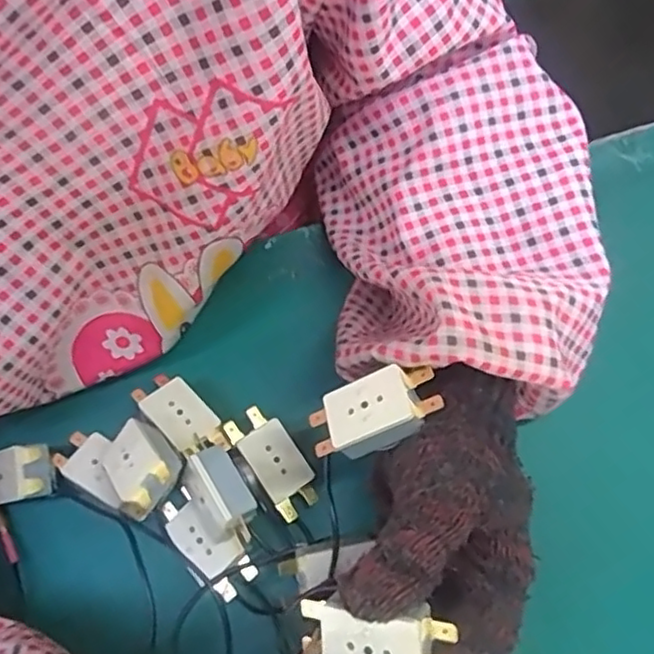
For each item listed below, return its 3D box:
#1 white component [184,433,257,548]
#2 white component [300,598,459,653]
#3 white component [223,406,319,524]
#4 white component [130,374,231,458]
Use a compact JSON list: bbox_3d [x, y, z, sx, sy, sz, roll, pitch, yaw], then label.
[{"bbox_3d":[-0.054,0.080,0.318,0.018,0.032,0.058,-23,69,-35],"label":"white component"},{"bbox_3d":[0.016,0.117,0.241,0.054,0.012,0.028,-4,93,26],"label":"white component"},{"bbox_3d":[-0.028,0.068,0.339,0.025,0.016,0.058,-34,73,-10],"label":"white component"},{"bbox_3d":[-0.079,0.045,0.346,0.027,0.013,0.053,-43,75,-13],"label":"white component"}]

